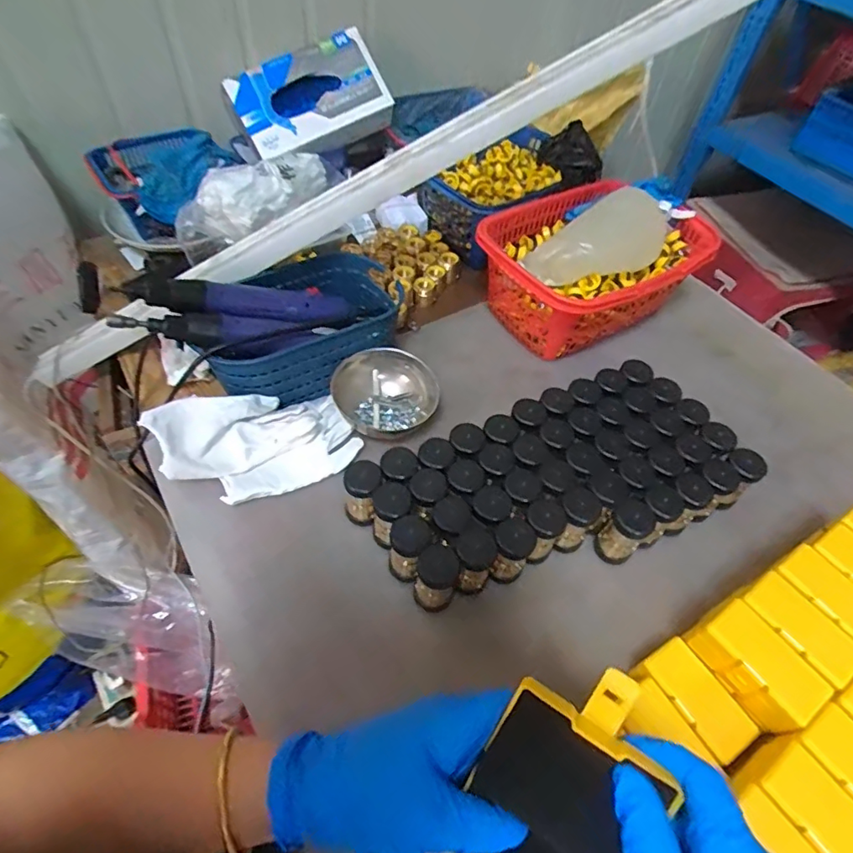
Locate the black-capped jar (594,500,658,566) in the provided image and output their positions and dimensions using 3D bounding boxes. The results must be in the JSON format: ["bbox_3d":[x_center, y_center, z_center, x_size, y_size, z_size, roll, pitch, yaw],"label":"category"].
[{"bbox_3d":[0.182,0.099,0.478,0.034,0.070,0.028,34,58,20],"label":"black-capped jar"}]

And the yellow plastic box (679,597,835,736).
[{"bbox_3d":[0.245,0.181,0.391,0.047,0.044,0.082,-25,59,-21],"label":"yellow plastic box"}]

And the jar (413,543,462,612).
[{"bbox_3d":[0.008,0.131,0.447,0.035,0.061,0.034,2,53,-3],"label":"jar"}]

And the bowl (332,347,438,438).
[{"bbox_3d":[-0.043,-0.039,0.566,0.107,0.048,0.099,2,53,-3],"label":"bowl"}]

